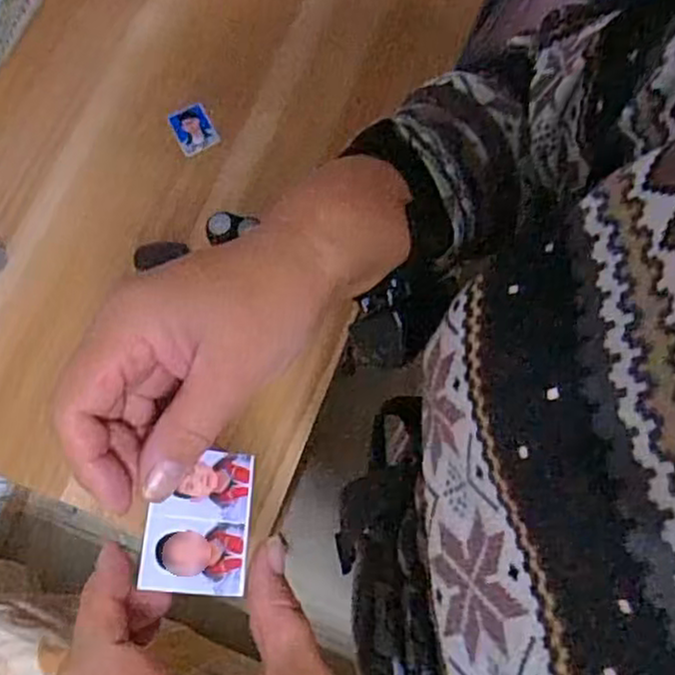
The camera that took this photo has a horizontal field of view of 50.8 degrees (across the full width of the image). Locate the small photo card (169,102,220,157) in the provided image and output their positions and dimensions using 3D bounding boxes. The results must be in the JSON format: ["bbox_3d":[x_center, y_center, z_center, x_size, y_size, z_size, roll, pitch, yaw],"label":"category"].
[{"bbox_3d":[-0.151,-0.220,0.749,0.041,0.008,0.056,-27,82,2],"label":"small photo card"}]

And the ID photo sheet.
[{"bbox_3d":[-0.053,0.069,0.272,0.038,0.004,0.053,9,62,-14],"label":"ID photo sheet"}]

